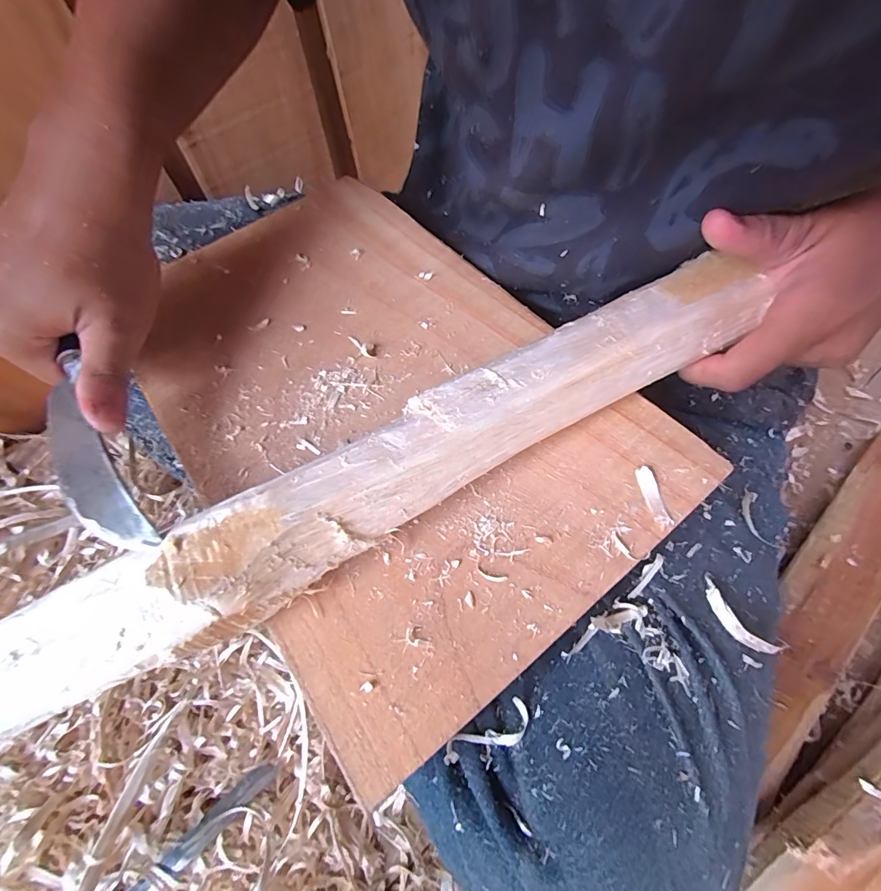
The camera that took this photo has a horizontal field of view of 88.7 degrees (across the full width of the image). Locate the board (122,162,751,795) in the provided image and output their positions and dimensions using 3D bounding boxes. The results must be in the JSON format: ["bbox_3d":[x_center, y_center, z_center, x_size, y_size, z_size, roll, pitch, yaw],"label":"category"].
[{"bbox_3d":[-0.044,-0.037,0.243,0.197,0.021,0.314,-37,68,-14],"label":"board"}]

